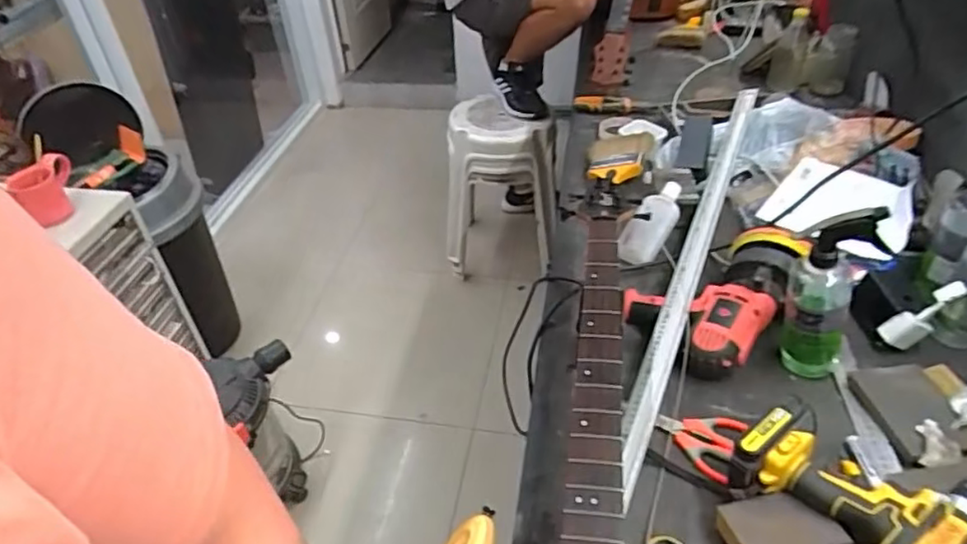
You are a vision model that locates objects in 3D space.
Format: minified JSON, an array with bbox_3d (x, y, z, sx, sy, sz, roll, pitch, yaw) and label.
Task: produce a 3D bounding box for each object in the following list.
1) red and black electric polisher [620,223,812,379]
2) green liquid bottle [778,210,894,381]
[{"bbox_3d":[0.300,0.021,0.844,0.181,0.112,0.215,27,49,31],"label":"red and black electric polisher"},{"bbox_3d":[0.396,0.023,0.730,0.078,0.227,0.060,18,45,24],"label":"green liquid bottle"}]

